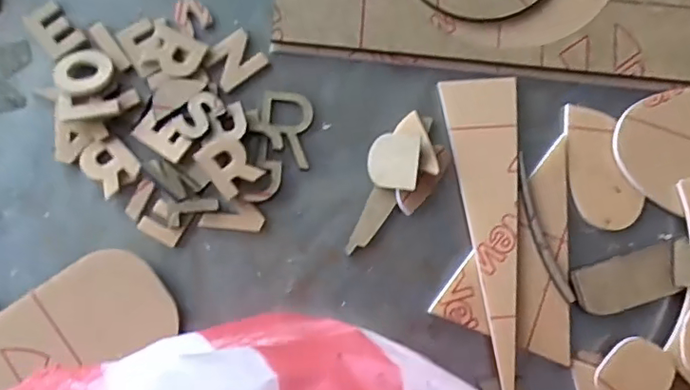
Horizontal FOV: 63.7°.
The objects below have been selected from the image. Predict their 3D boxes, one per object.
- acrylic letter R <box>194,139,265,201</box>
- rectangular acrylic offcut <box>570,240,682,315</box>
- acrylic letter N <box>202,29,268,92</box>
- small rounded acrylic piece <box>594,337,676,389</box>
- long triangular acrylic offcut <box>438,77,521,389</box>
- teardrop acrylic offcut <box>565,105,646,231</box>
[{"bbox_3d":[-0.059,-0.015,0.282,0.023,0.007,0.029,-38,86,-8],"label":"acrylic letter R"},{"bbox_3d":[0.146,0.045,0.286,0.055,0.004,0.027,-15,85,-6],"label":"rectangular acrylic offcut"},{"bbox_3d":[-0.059,-0.072,0.295,0.029,0.004,0.024,-39,87,-8],"label":"acrylic letter N"},{"bbox_3d":[0.146,0.091,0.278,0.034,0.004,0.036,0,87,3],"label":"small rounded acrylic piece"},{"bbox_3d":[0.084,0.017,0.287,0.038,0.007,0.164,-8,83,-5],"label":"long triangular acrylic offcut"},{"bbox_3d":[0.137,-0.016,0.298,0.034,0.004,0.068,-11,83,-6],"label":"teardrop acrylic offcut"}]

